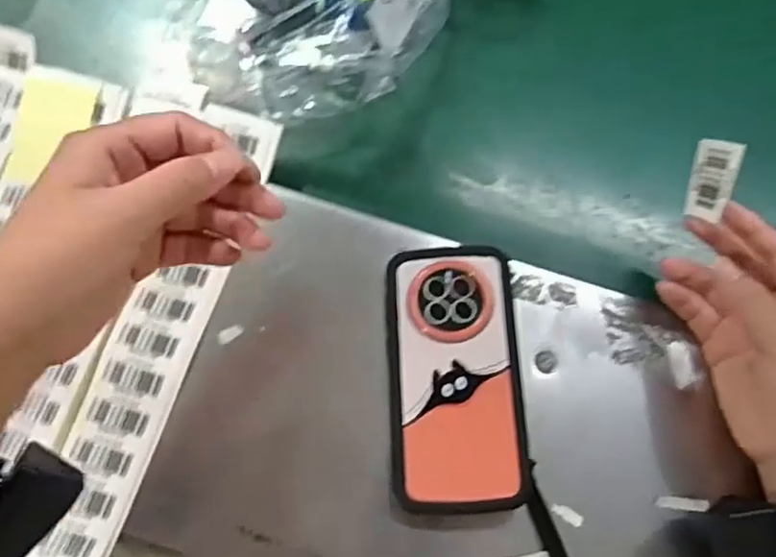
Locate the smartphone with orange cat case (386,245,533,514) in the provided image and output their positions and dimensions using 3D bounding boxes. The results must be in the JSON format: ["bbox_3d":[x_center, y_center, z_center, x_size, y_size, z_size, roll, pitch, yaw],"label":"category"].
[{"bbox_3d":[0.043,0.061,0.414,0.082,0.021,0.164,-1,71,-2],"label":"smartphone with orange cat case"}]

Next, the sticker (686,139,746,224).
[{"bbox_3d":[0.206,-0.062,0.410,0.004,0.050,0.029,-18,30,-35],"label":"sticker"}]

